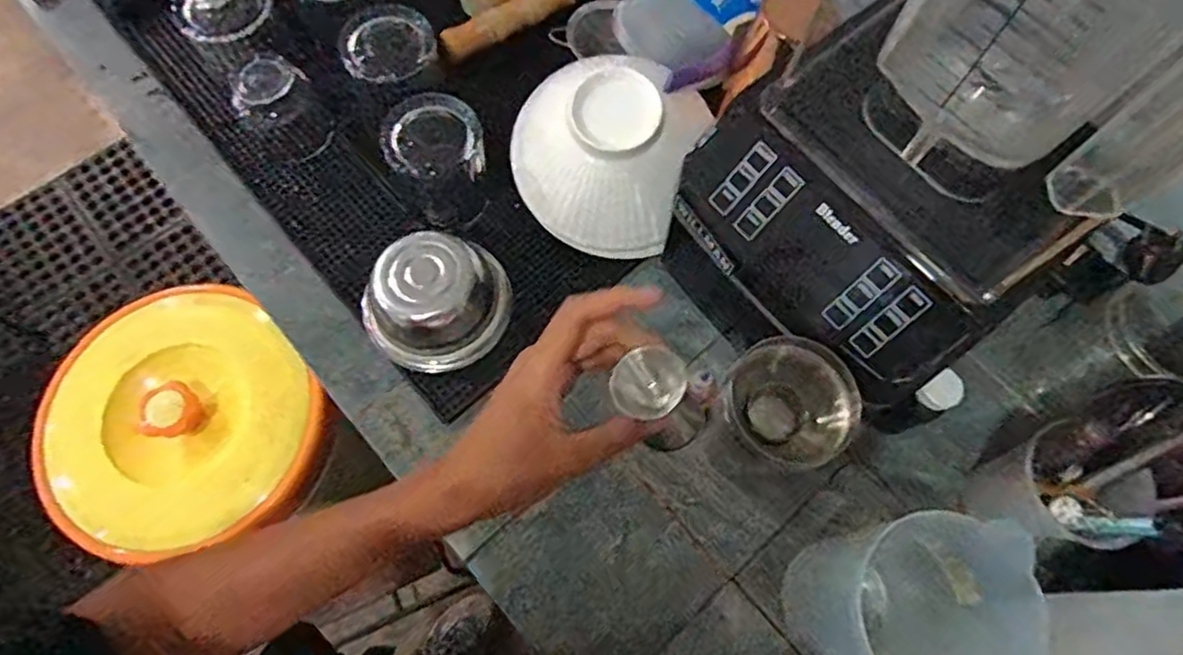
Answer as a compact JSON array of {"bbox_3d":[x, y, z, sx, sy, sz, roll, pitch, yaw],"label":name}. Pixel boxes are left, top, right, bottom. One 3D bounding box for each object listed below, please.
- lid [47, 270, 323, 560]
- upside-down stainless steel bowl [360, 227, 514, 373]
[{"bbox_3d":[-0.436,0.093,0.705,0.263,0.044,0.288,1,70,-2],"label":"lid"},{"bbox_3d":[-0.132,-0.020,0.566,0.126,0.067,0.101,4,70,-1],"label":"upside-down stainless steel bowl"}]

